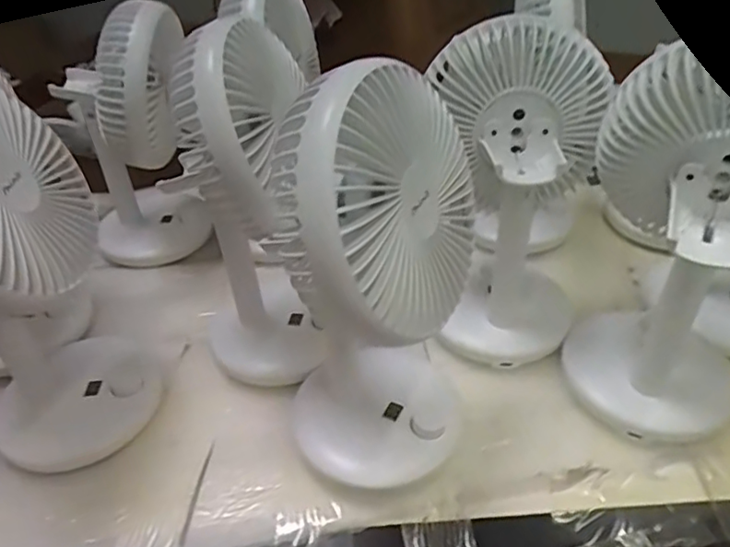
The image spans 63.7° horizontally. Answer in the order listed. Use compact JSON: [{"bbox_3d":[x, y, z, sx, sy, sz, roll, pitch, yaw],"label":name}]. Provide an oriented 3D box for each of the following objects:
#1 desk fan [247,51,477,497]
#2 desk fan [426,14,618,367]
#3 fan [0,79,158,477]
[{"bbox_3d":[0.002,0.015,0.317,0.097,0.241,0.109,4,38,8],"label":"desk fan"},{"bbox_3d":[0.101,-0.055,0.413,0.104,0.214,0.129,7,38,12],"label":"desk fan"},{"bbox_3d":[-0.224,-0.011,0.371,0.107,0.229,0.184,-25,43,-27],"label":"fan"}]

